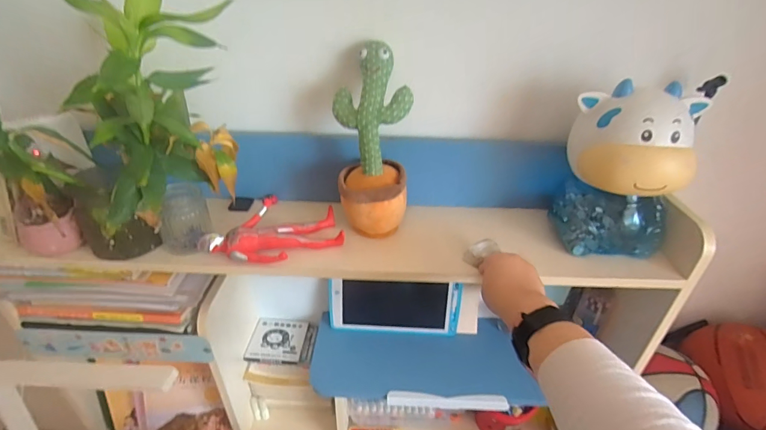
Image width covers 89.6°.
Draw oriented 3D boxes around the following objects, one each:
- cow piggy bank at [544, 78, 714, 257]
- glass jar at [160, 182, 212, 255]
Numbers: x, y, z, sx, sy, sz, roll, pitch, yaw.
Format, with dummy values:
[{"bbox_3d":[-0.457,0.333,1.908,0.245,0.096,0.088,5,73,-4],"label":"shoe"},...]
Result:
[{"bbox_3d":[0.367,-0.066,0.599,0.171,0.237,0.146,23,38,28],"label":"cow piggy bank"},{"bbox_3d":[-0.312,0.005,0.607,0.064,0.091,0.069,2,33,-1],"label":"glass jar"}]

